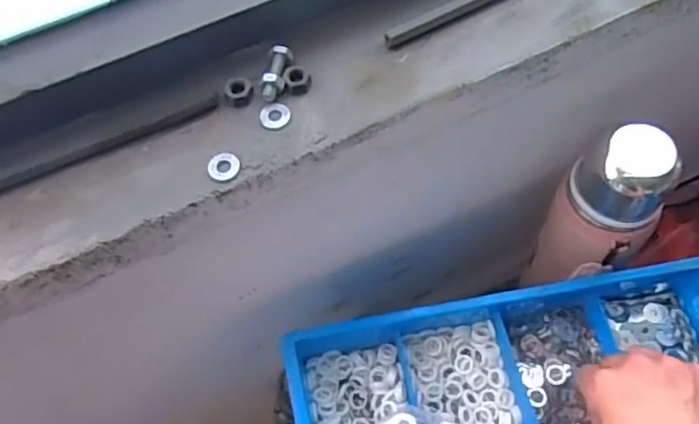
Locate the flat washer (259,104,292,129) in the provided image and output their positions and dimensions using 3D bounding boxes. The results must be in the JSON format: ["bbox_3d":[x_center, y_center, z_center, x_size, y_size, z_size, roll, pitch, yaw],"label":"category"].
[{"bbox_3d":[-0.045,-0.059,0.381,0.019,0.004,0.017,-25,63,-9],"label":"flat washer"}]

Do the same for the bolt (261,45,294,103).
[{"bbox_3d":[-0.045,-0.085,0.388,0.013,0.014,0.035,8,62,8],"label":"bolt"}]

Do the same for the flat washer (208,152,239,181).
[{"bbox_3d":[-0.072,-0.026,0.366,0.016,0.004,0.018,29,67,18],"label":"flat washer"}]

